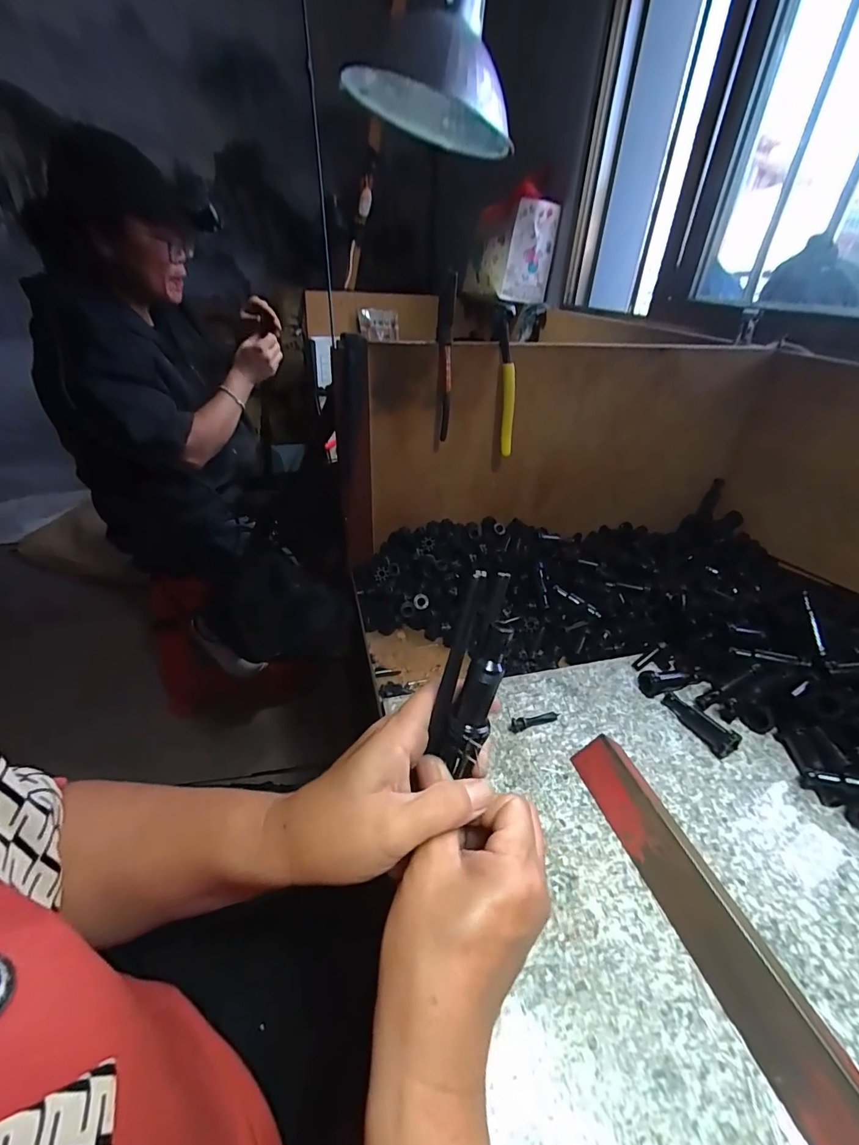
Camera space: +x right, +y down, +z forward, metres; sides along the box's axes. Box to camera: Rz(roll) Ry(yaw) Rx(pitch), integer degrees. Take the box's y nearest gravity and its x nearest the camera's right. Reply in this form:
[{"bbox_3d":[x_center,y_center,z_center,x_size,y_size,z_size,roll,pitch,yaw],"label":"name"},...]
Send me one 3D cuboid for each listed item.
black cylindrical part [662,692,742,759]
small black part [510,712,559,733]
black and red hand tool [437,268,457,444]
[{"bbox_3d":[0.241,0.135,0.410,0.019,0.023,0.069,-13,37,-23],"label":"black cylindrical part"},{"bbox_3d":[0.095,0.134,0.411,0.050,0.009,0.011,-9,35,-18],"label":"small black part"},{"bbox_3d":[0.016,-0.228,0.496,0.017,0.156,0.037,1,33,-3],"label":"black and red hand tool"}]

